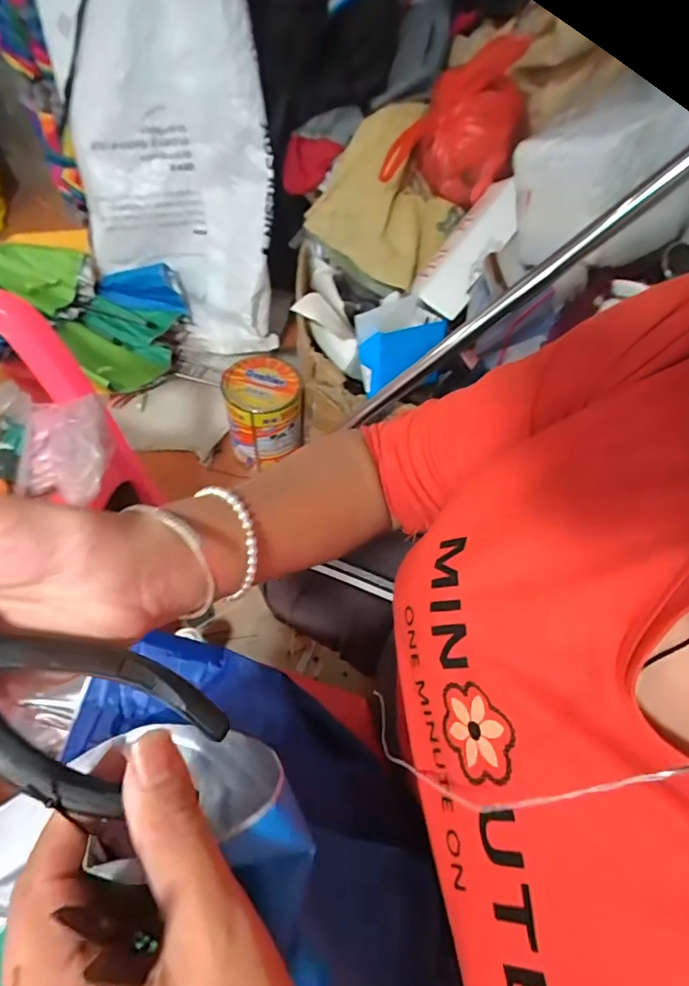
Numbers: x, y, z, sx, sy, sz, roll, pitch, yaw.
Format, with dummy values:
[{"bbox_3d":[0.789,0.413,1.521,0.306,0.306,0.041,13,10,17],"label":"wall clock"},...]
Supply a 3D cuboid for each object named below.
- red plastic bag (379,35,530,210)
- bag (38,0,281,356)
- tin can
[{"bbox_3d":[0.208,-0.655,0.840,0.207,0.210,0.223,17,56,7],"label":"red plastic bag"},{"bbox_3d":[-0.373,-0.681,1.020,0.451,0.735,0.113,5,35,14],"label":"bag"},{"bbox_3d":[-0.164,-0.160,0.970,0.141,0.157,0.144,2,55,-3],"label":"tin can"}]

